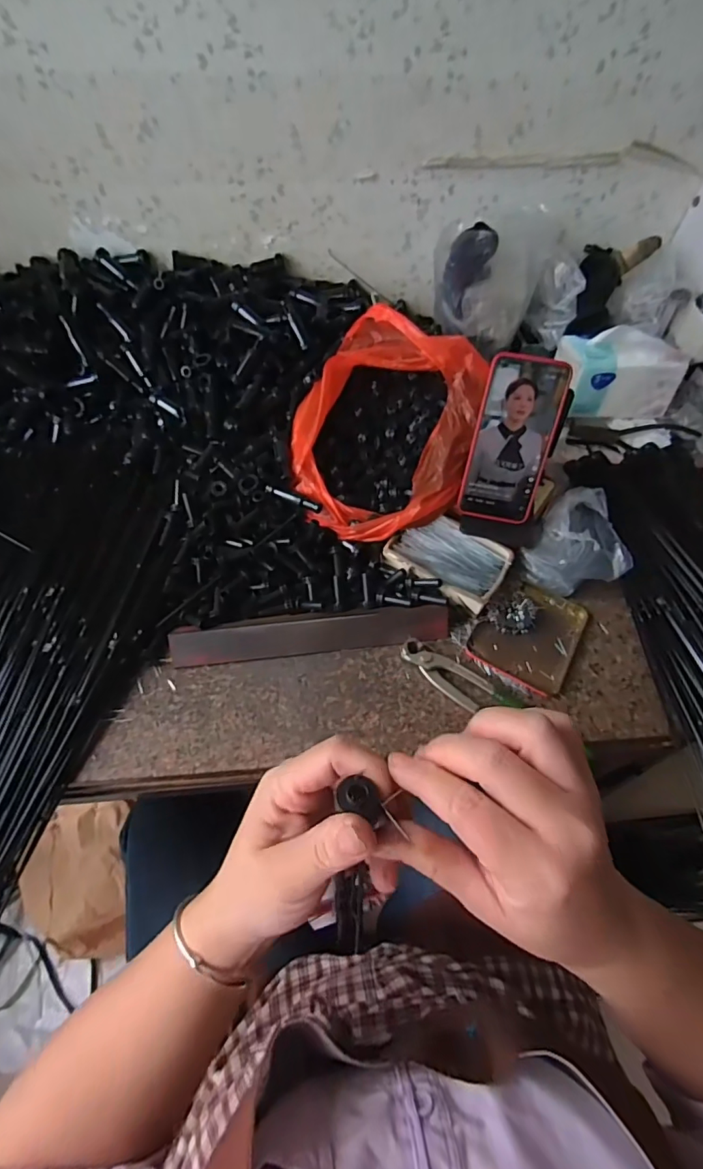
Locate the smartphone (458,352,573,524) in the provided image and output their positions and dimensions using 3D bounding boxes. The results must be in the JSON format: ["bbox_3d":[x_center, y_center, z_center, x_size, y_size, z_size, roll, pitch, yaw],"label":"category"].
[{"bbox_3d":[0.165,-0.144,0.506,0.079,0.162,0.010,10,26,4],"label":"smartphone"}]

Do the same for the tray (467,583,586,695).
[{"bbox_3d":[0.191,0.049,0.526,0.099,0.018,0.121,29,61,15],"label":"tray"}]

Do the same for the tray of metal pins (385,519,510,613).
[{"bbox_3d":[0.107,-0.029,0.551,0.122,0.021,0.084,30,61,16],"label":"tray of metal pins"}]

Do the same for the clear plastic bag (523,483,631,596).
[{"bbox_3d":[0.246,-0.050,0.557,0.104,0.052,0.109,-10,59,-9],"label":"clear plastic bag"}]

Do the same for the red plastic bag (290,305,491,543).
[{"bbox_3d":[0.036,-0.185,0.553,0.204,0.123,0.243,14,58,6],"label":"red plastic bag"}]

